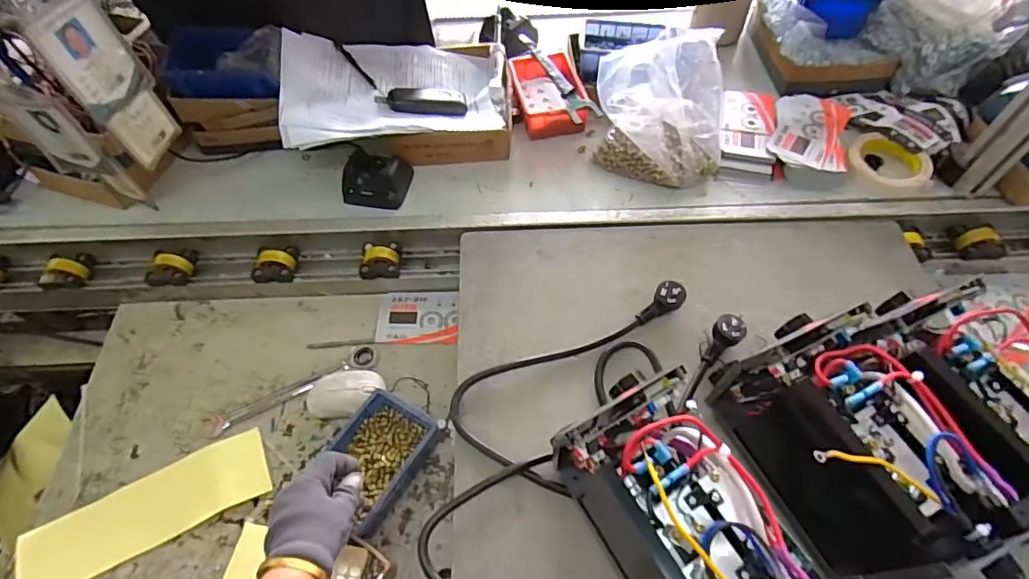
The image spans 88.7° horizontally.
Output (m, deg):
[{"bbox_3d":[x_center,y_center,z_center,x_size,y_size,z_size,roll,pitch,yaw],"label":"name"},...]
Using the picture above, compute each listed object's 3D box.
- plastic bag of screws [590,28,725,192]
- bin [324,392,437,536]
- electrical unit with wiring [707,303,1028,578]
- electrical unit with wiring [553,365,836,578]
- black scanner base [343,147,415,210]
[{"bbox_3d":[0.207,-0.254,0.729,0.179,0.141,0.171,16,59,11],"label":"plastic bag of screws"},{"bbox_3d":[-0.158,0.194,0.606,0.095,0.043,0.137,27,64,19],"label":"bin"},{"bbox_3d":[0.295,0.143,0.477,0.148,0.153,0.214,-22,60,-12],"label":"electrical unit with wiring"},{"bbox_3d":[0.141,0.198,0.436,0.116,0.154,0.208,-28,61,-15],"label":"electrical unit with wiring"},{"bbox_3d":[-0.195,-0.155,0.743,0.082,0.047,0.076,9,58,7],"label":"black scanner base"}]

